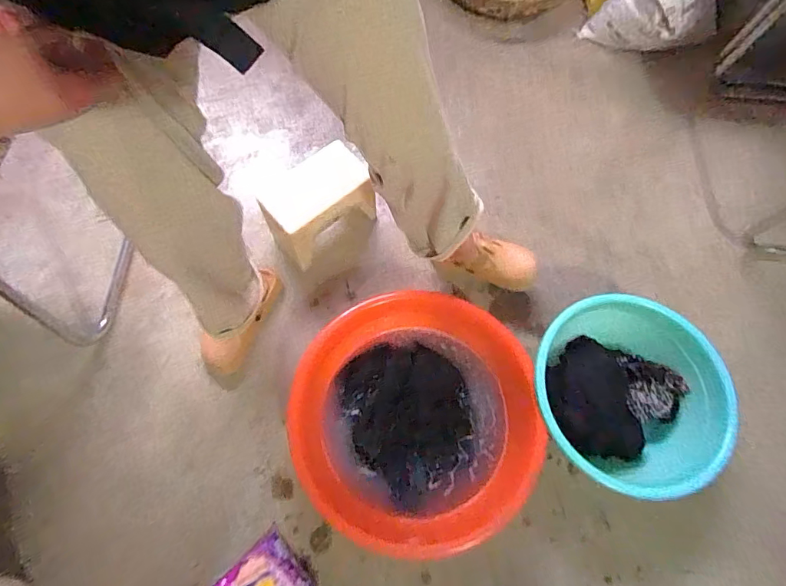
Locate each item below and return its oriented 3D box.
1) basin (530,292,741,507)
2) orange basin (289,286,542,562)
[{"bbox_3d":[0.456,0.202,0.918,0.362,0.156,0.354,0,66,0],"label":"basin"},{"bbox_3d":[0.034,0.240,0.925,0.447,0.126,0.458,0,66,0],"label":"orange basin"}]

